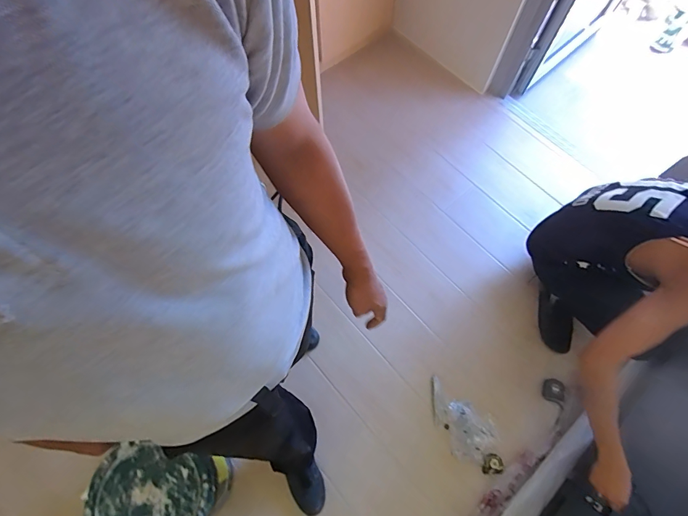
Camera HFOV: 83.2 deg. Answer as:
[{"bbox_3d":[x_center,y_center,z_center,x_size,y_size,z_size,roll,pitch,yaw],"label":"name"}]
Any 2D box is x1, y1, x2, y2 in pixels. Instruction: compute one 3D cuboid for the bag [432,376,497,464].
[{"bbox_3d":[0.374,0.548,1.288,0.250,0.019,0.163,32,74,12],"label":"bag"}]

